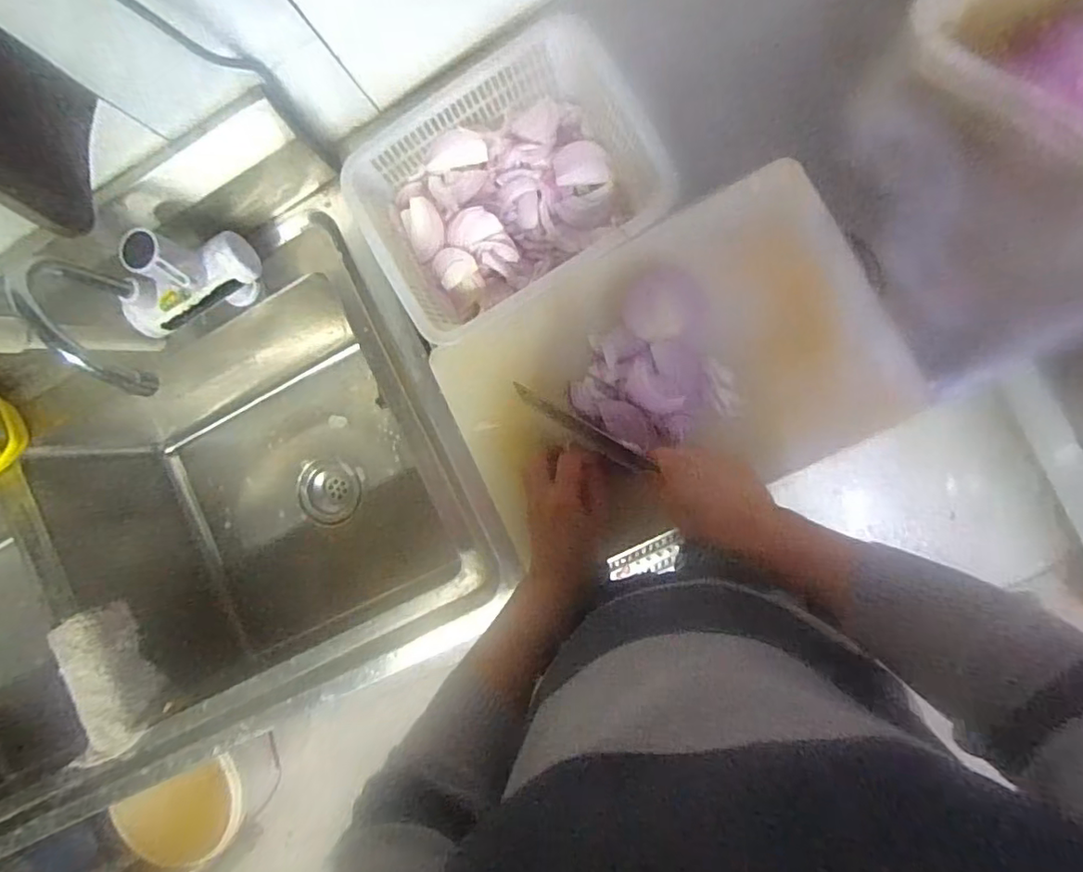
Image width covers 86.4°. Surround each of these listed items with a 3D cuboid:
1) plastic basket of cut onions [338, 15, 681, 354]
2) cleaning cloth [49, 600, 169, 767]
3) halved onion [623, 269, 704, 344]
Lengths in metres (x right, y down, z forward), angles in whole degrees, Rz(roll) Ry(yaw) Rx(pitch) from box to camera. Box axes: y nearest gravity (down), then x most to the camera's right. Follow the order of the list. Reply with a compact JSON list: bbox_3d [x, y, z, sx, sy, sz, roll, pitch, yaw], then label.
[{"bbox_3d":[-0.041,-0.267,0.637,0.307,0.095,0.248,-32,85,8],"label":"plastic basket of cut onions"},{"bbox_3d":[-0.557,0.311,0.738,0.083,0.070,0.177,-25,86,9],"label":"cleaning cloth"},{"bbox_3d":[0.127,-0.137,0.598,0.081,0.031,0.078,-3,90,10],"label":"halved onion"}]

